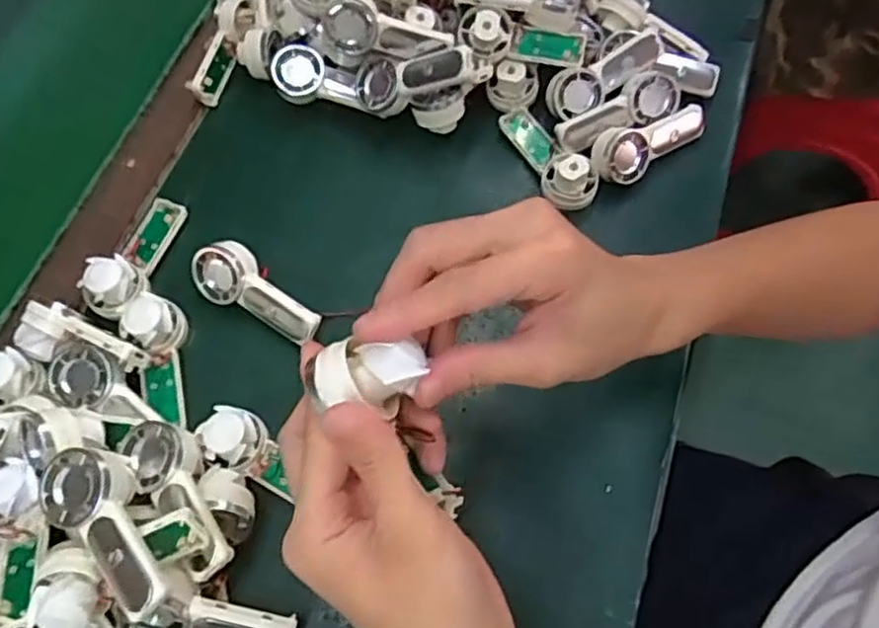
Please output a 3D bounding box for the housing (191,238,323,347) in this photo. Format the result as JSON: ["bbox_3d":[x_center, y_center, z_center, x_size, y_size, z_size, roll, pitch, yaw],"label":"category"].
[{"bbox_3d":[-0.121,-0.012,0.467,0.092,0.022,0.039,36,114,3],"label":"housing"}]

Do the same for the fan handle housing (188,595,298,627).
[{"bbox_3d":[-0.106,0.166,0.374,0.056,0.024,0.018,20,66,-12],"label":"fan handle housing"}]

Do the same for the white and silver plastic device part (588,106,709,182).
[{"bbox_3d":[0.152,-0.124,0.511,0.095,0.024,0.038,-25,112,-21],"label":"white and silver plastic device part"}]

